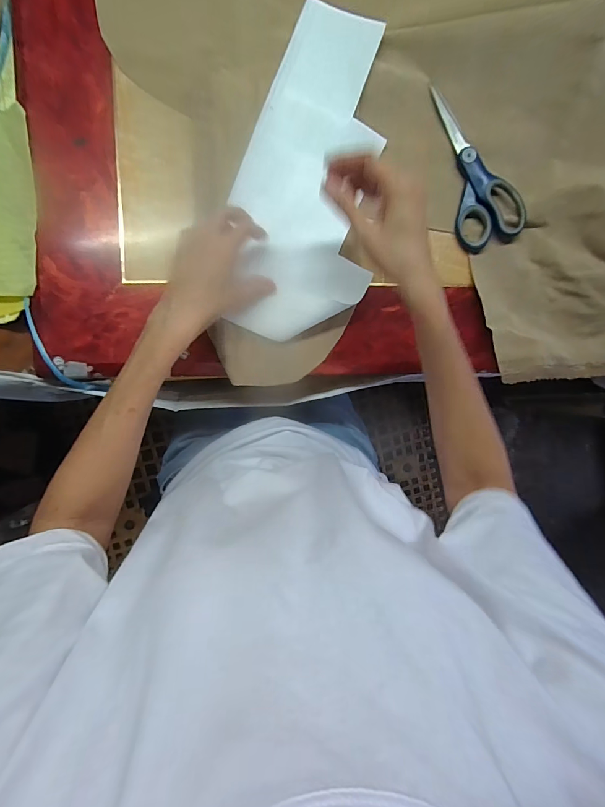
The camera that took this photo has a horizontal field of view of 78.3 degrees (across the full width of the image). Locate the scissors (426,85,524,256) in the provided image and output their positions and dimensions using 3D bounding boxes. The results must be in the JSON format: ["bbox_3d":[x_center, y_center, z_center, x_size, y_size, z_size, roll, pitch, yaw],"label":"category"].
[{"bbox_3d":[0.204,-0.277,0.434,0.074,0.022,0.181,-18,98,-7],"label":"scissors"}]

